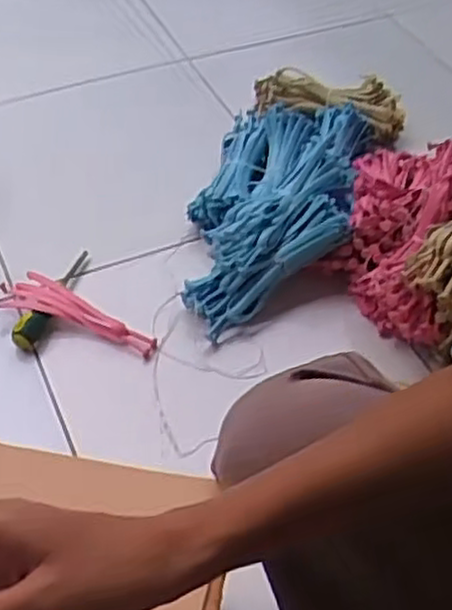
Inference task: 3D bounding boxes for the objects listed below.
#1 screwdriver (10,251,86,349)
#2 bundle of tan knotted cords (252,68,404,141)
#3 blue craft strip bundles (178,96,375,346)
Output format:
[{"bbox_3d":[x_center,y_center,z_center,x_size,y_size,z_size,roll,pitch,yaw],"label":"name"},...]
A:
[{"bbox_3d":[-0.209,-0.012,0.913,0.026,0.036,0.166,14,51,9],"label":"screwdriver"},{"bbox_3d":[0.154,-0.310,1.143,0.230,0.048,0.082,18,52,12],"label":"bundle of tan knotted cords"},{"bbox_3d":[0.065,-0.144,0.980,0.198,0.092,0.399,12,51,8],"label":"blue craft strip bundles"}]

